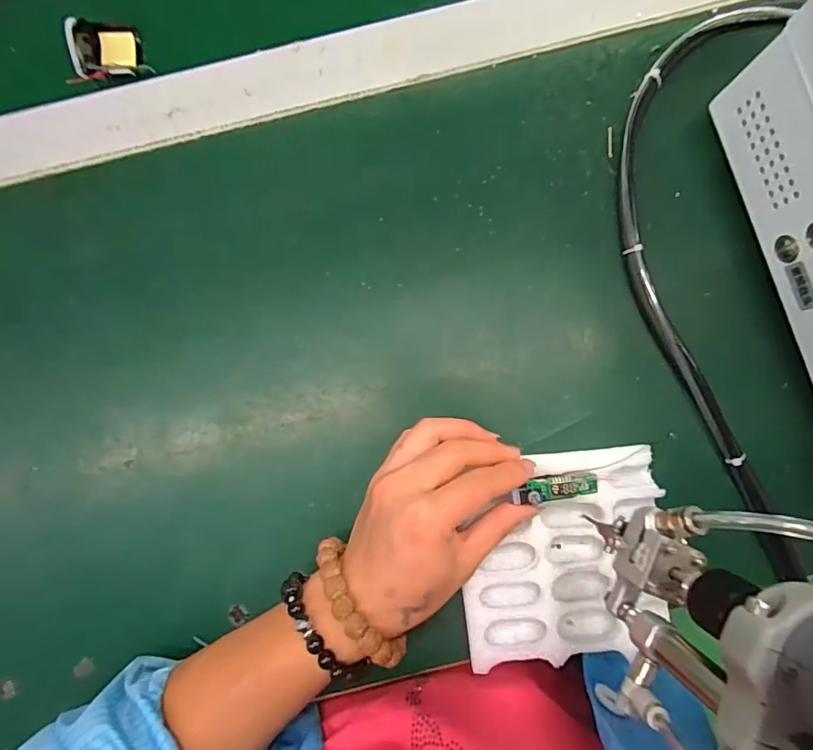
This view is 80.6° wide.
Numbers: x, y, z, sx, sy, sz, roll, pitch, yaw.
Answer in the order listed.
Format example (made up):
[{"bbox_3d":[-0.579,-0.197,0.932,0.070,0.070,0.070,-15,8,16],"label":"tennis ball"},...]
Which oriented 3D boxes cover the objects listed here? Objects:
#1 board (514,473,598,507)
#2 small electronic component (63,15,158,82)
[{"bbox_3d":[0.091,0.070,0.295,0.051,0.004,0.015,-10,86,0],"label":"board"},{"bbox_3d":[-0.215,-0.235,0.343,0.050,0.025,0.043,-7,89,-1],"label":"small electronic component"}]

